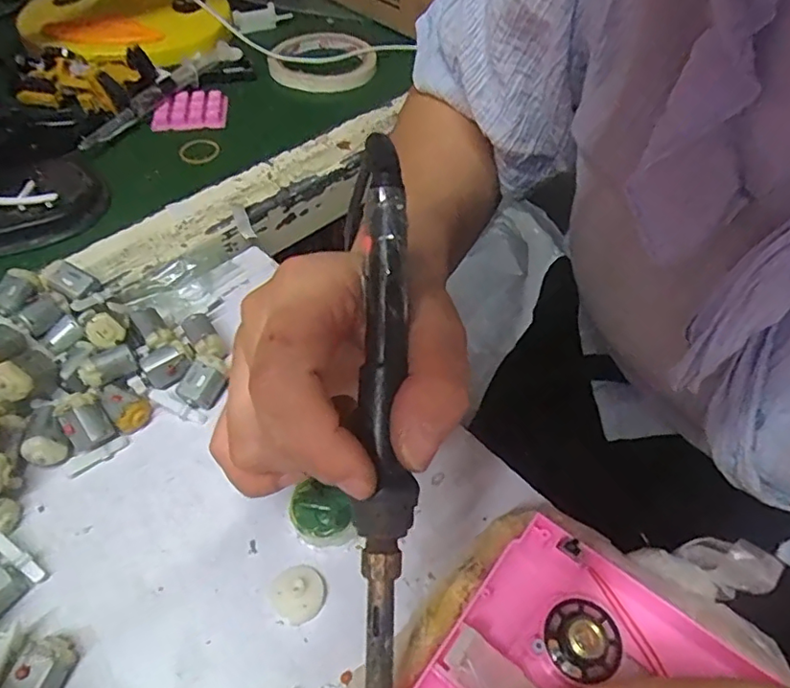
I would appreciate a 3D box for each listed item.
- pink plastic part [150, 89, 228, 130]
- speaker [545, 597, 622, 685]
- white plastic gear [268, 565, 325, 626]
[{"bbox_3d":[-0.171,-0.197,0.478,0.058,0.009,0.043,-2,52,-4],"label":"pink plastic part"},{"bbox_3d":[0.071,0.108,0.211,0.028,0.012,0.027,1,52,-2],"label":"speaker"},{"bbox_3d":[-0.043,0.111,0.255,0.023,0.007,0.024,1,52,-2],"label":"white plastic gear"}]

